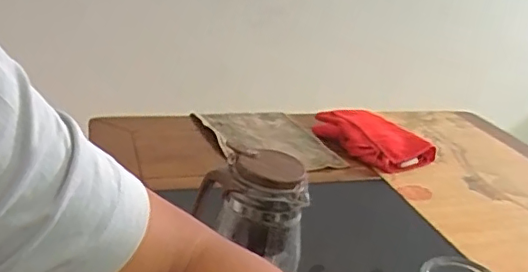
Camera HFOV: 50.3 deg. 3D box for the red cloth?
[{"bbox_3d":[0.173,-0.002,0.953,0.124,0.044,0.211,-9,26,-28],"label":"red cloth"}]

